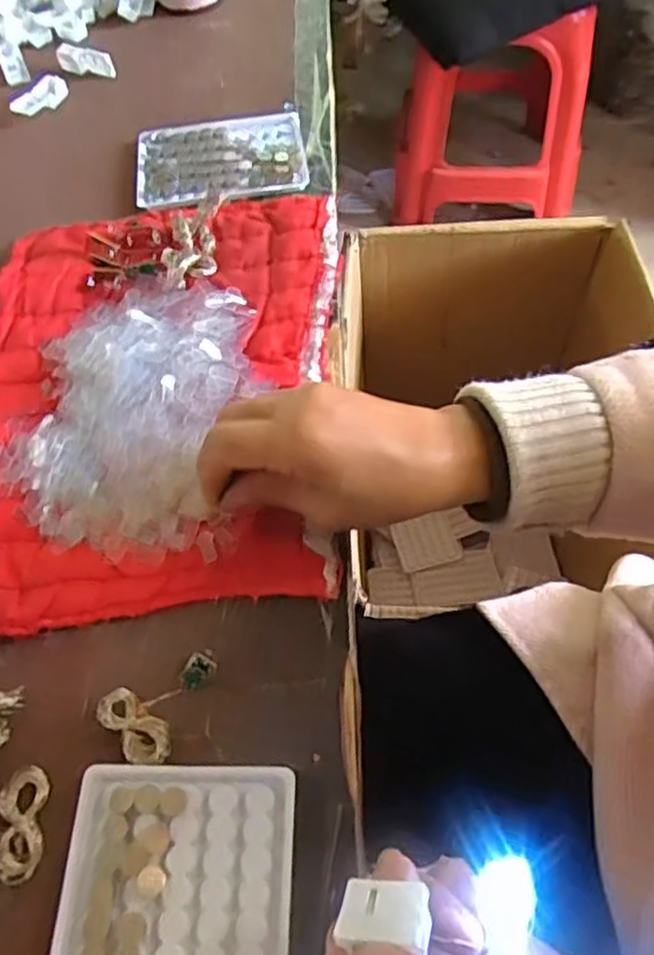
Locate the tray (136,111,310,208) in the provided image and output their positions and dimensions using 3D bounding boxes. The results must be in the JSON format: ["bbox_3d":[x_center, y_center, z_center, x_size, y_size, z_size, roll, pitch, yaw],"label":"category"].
[{"bbox_3d":[-0.083,-0.252,0.527,0.130,0.010,0.097,-7,60,-1],"label":"tray"}]

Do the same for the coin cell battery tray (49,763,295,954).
[{"bbox_3d":[-0.063,0.186,0.269,0.094,0.011,0.129,-1,60,3],"label":"coin cell battery tray"}]

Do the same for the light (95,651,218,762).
[{"bbox_3d":[-0.083,0.103,0.318,0.041,0.013,0.054,24,64,16],"label":"light"}]

